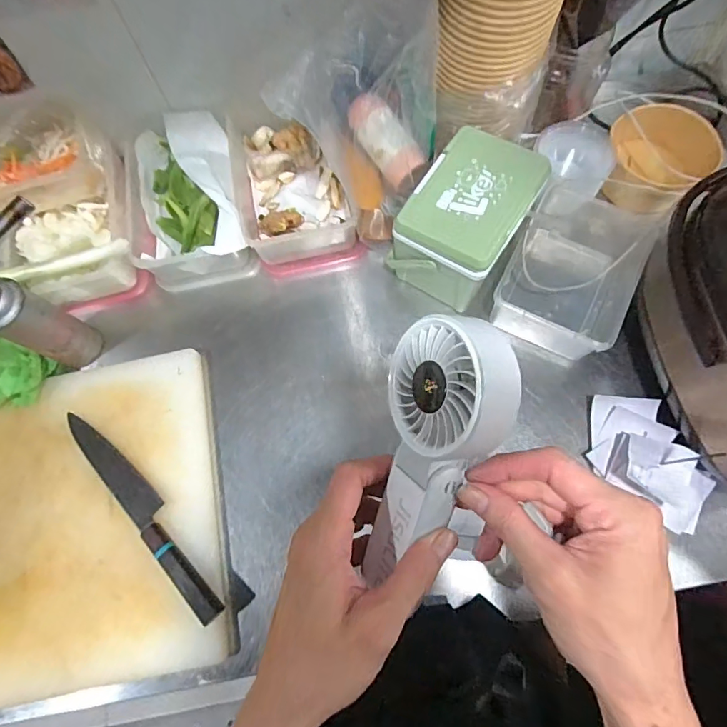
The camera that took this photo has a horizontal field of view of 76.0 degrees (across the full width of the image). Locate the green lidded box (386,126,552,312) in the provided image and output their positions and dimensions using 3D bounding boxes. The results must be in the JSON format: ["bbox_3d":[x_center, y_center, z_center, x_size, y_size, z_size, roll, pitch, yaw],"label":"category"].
[{"bbox_3d":[0.135,-0.182,0.626,0.133,0.152,0.178,32,77,12],"label":"green lidded box"}]

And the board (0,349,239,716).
[{"bbox_3d":[-0.478,0.224,0.598,0.586,0.032,0.397,-11,71,-2],"label":"board"}]

